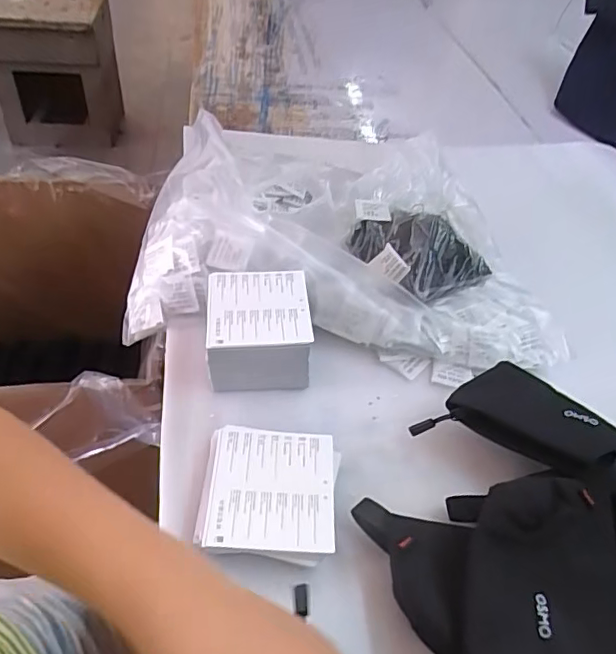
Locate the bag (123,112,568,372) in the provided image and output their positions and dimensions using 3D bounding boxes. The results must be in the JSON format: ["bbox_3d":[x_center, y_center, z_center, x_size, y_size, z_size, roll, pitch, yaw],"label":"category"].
[{"bbox_3d":[0.034,-0.104,0.634,0.427,0.097,0.310,4,44,-2],"label":"bag"}]

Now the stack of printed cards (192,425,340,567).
[{"bbox_3d":[-0.030,0.130,0.435,0.100,0.027,0.104,5,44,-1],"label":"stack of printed cards"}]

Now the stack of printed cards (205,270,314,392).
[{"bbox_3d":[-0.047,0.004,0.528,0.090,0.065,0.099,-1,45,-7],"label":"stack of printed cards"}]

